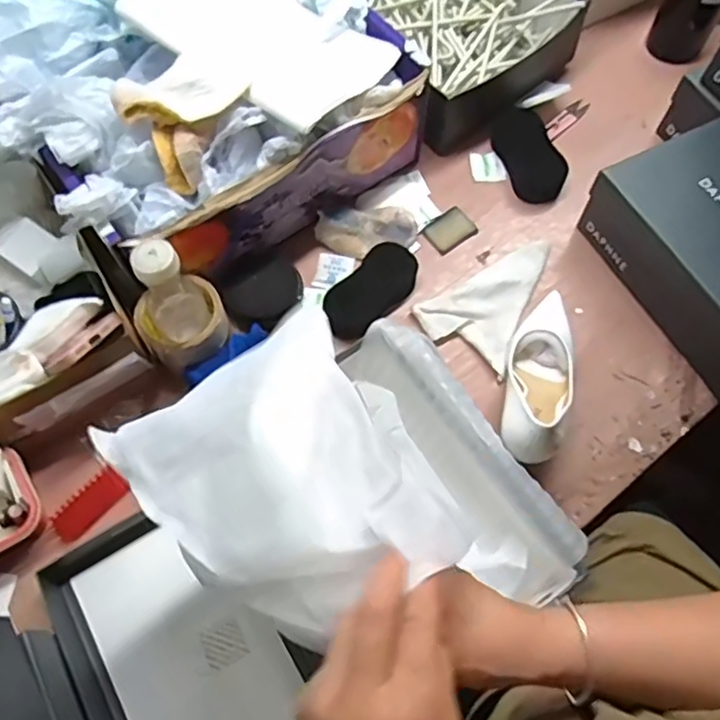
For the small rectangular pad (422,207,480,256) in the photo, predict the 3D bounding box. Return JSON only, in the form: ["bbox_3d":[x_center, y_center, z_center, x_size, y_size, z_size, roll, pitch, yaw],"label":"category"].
[{"bbox_3d":[0.113,-0.163,0.779,0.060,0.006,0.044,-33,71,-13],"label":"small rectangular pad"}]

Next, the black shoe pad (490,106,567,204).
[{"bbox_3d":[0.217,-0.269,0.811,0.062,0.032,0.134,-17,68,-7],"label":"black shoe pad"}]

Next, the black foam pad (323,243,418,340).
[{"bbox_3d":[0.015,-0.081,0.731,0.138,0.019,0.068,-46,103,-22],"label":"black foam pad"}]

